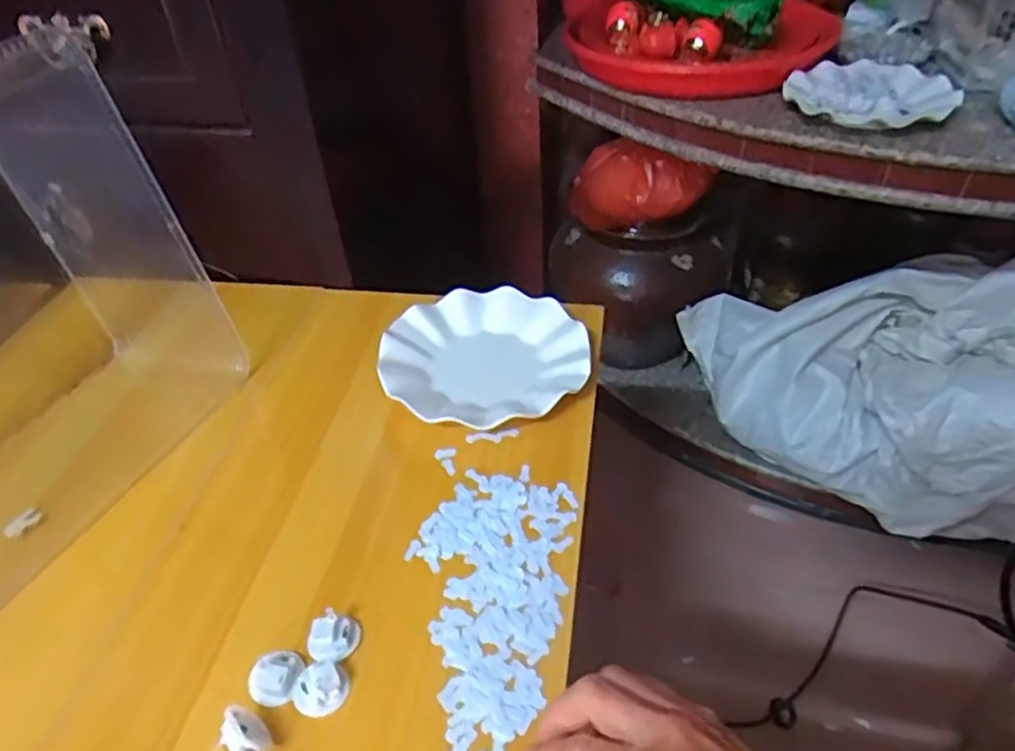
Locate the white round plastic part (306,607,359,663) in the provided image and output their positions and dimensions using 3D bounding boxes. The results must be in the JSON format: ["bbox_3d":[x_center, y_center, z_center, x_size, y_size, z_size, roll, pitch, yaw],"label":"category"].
[{"bbox_3d":[-0.109,0.164,0.447,0.032,0.021,0.027,-34,49,-29],"label":"white round plastic part"}]

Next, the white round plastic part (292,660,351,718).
[{"bbox_3d":[-0.112,0.188,0.426,0.032,0.013,0.028,-25,45,-22],"label":"white round plastic part"}]

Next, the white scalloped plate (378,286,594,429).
[{"bbox_3d":[-0.020,-0.018,0.643,0.180,0.023,0.175,-2,41,2],"label":"white scalloped plate"}]

